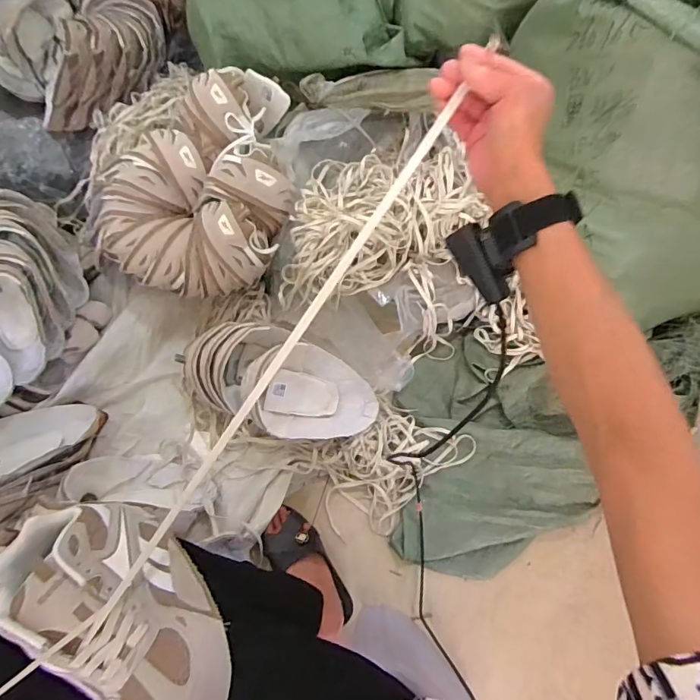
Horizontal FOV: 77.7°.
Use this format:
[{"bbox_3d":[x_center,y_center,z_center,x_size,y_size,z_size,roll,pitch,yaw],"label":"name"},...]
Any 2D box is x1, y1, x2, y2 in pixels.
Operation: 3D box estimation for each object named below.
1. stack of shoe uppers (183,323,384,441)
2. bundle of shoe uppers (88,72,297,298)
[{"bbox_3d":[-0.134,0.059,0.788,0.361,0.118,0.172,27,67,12],"label":"stack of shoe uppers"},{"bbox_3d":[-0.298,-0.294,0.804,0.392,0.198,0.339,-9,65,-5],"label":"bundle of shoe uppers"}]

